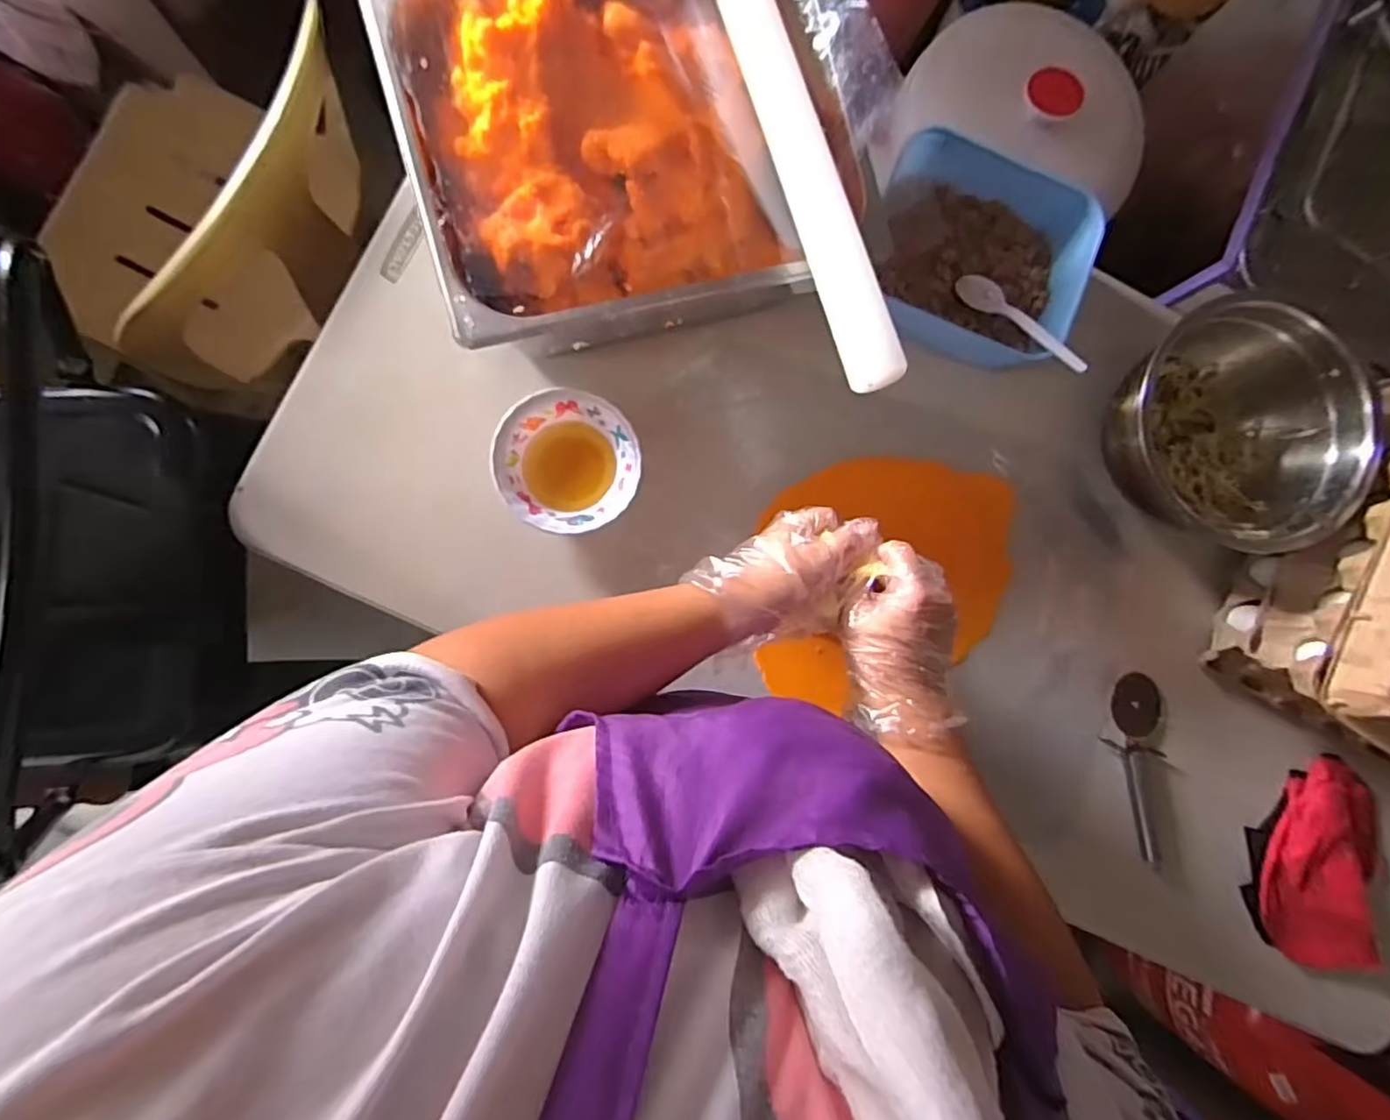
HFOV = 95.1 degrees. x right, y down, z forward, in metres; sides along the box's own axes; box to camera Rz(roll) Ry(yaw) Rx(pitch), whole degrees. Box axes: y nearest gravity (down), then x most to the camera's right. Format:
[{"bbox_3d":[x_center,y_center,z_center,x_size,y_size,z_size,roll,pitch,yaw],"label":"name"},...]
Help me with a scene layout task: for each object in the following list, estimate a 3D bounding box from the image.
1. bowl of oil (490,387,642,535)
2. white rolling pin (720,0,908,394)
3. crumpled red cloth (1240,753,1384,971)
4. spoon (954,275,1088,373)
[{"bbox_3d":[-0.112,-0.082,0.567,0.118,0.069,0.117,0,87,-7],"label":"bowl of oil"},{"bbox_3d":[0.078,-0.282,0.453,0.034,0.034,0.334,-16,85,-7],"label":"white rolling pin"},{"bbox_3d":[0.605,0.296,0.616,0.129,0.025,0.195,4,87,-7],"label":"crumpled red cloth"},{"bbox_3d":[0.293,-0.216,0.573,0.024,0.013,0.146,-31,61,-7],"label":"spoon"}]

